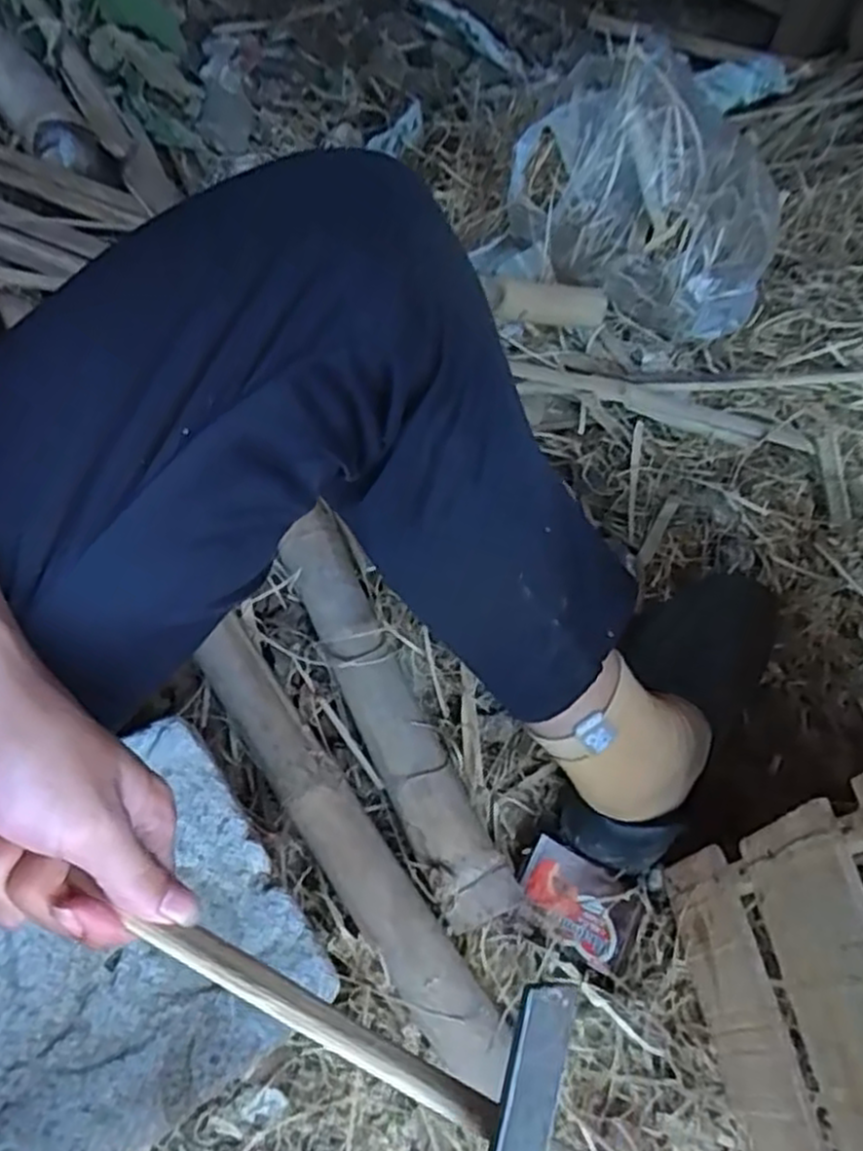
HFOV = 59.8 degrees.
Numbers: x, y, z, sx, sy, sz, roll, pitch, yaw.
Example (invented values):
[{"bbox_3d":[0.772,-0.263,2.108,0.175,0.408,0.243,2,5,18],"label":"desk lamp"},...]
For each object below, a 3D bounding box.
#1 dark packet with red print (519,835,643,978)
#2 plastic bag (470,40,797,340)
[{"bbox_3d":[0.107,0.238,0.547,0.085,0.006,0.065,29,55,9],"label":"dark packet with red print"},{"bbox_3d":[0.236,-0.420,0.836,0.295,0.226,0.154,27,55,8],"label":"plastic bag"}]

